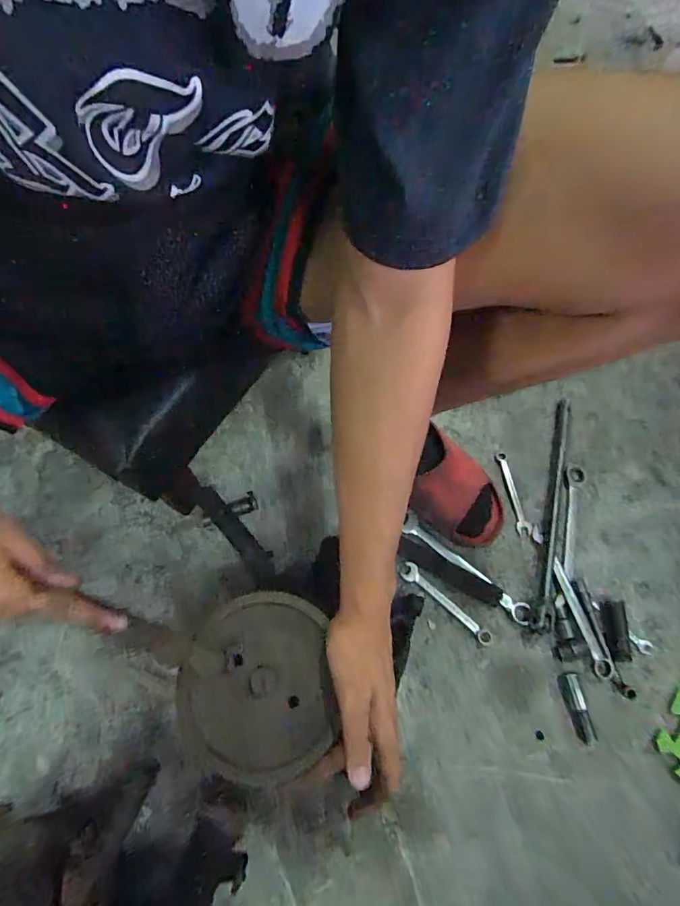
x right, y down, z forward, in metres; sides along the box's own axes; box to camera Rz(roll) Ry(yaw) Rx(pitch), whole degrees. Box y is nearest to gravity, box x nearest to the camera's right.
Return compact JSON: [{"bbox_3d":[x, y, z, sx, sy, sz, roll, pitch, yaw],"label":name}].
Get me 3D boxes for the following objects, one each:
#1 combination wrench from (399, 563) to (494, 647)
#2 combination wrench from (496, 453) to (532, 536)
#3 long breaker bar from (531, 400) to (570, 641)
[{"bbox_3d":[0.144,0.207,0.625,0.146,0.006,0.023,41,73,12],"label":"combination wrench"},{"bbox_3d":[0.261,0.060,0.685,0.020,0.008,0.125,-7,70,-5],"label":"combination wrench"},{"bbox_3d":[0.308,0.079,0.653,0.025,0.012,0.346,16,70,3],"label":"long breaker bar"}]

